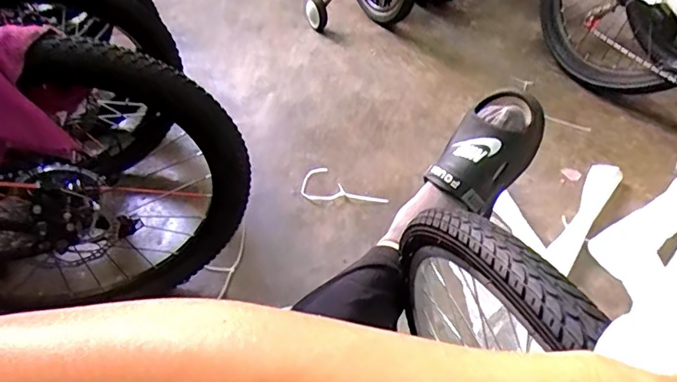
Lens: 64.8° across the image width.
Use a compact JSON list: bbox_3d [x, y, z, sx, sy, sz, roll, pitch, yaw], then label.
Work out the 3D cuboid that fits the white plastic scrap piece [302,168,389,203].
[{"bbox_3d":[0.000,0.003,1.186,0.192,0.026,0.104,22,43,24],"label":"white plastic scrap piece"}]

